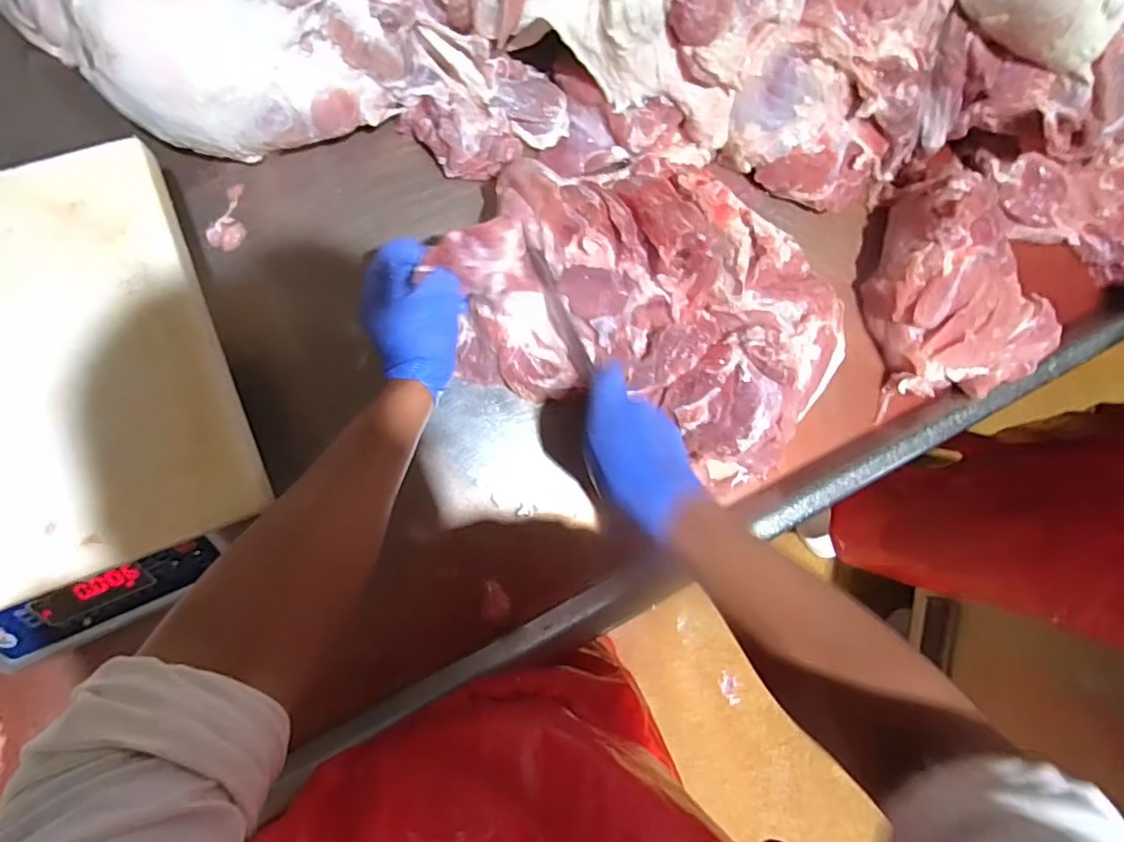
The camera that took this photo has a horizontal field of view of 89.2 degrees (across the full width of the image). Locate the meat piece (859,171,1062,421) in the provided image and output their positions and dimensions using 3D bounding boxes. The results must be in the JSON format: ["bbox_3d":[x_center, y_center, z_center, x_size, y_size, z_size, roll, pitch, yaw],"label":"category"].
[{"bbox_3d":[0.446,-0.149,0.609,0.205,0.079,0.238,-5,84,-8],"label":"meat piece"}]

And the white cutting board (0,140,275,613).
[{"bbox_3d":[-0.432,-0.014,0.390,0.362,0.024,0.301,-22,87,-9],"label":"white cutting board"}]

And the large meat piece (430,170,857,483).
[{"bbox_3d":[0.095,-0.111,0.548,0.367,0.104,0.261,23,81,-4],"label":"large meat piece"}]

